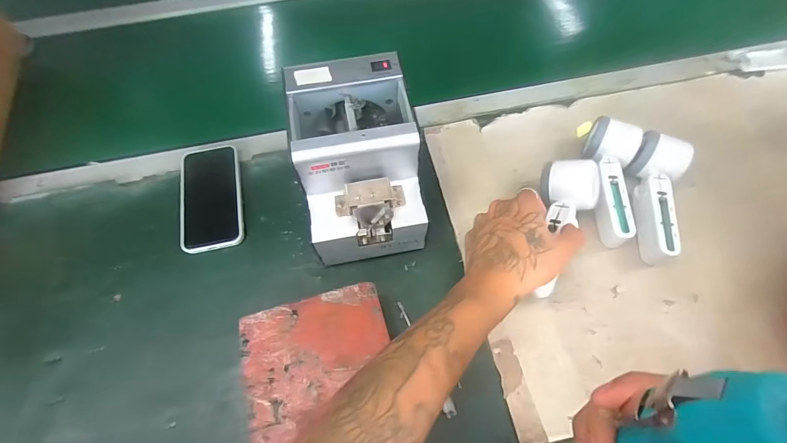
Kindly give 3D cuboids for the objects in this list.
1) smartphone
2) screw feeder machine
[{"bbox_3d":[-0.236,-0.033,0.487,0.074,0.016,0.144,-11,64,-5],"label":"smartphone"},{"bbox_3d":[-0.039,-0.060,0.426,0.124,0.146,0.174,-10,64,-4],"label":"screw feeder machine"}]

